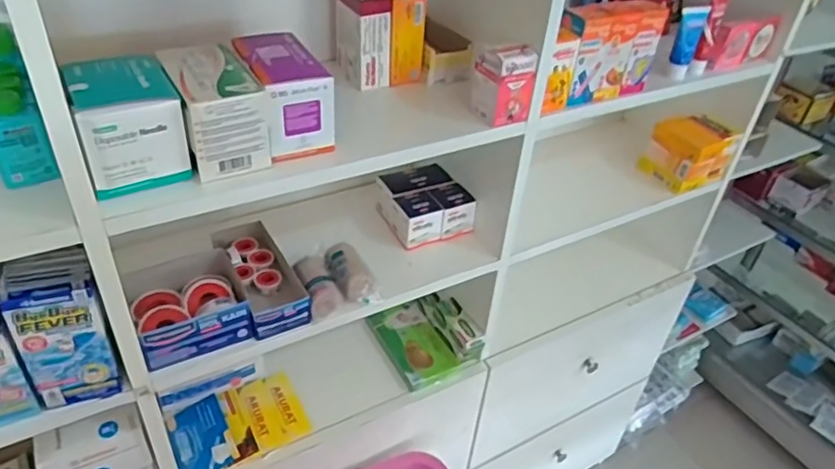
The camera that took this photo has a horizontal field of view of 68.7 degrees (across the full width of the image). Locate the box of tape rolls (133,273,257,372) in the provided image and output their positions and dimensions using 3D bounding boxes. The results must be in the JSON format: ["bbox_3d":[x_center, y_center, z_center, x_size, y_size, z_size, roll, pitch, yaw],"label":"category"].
[{"bbox_3d":[-0.266,0.086,0.711,0.115,0.047,0.110,-17,42,-26],"label":"box of tape rolls"}]

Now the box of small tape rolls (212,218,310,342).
[{"bbox_3d":[-0.200,0.052,0.777,0.078,0.043,0.182,-17,43,-27],"label":"box of small tape rolls"}]

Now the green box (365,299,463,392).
[{"bbox_3d":[-0.009,0.176,1.007,0.097,0.025,0.167,-17,42,-26],"label":"green box"}]

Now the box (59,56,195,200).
[{"bbox_3d":[-0.265,-0.100,0.567,0.087,0.086,0.114,-17,42,-26],"label":"box"}]

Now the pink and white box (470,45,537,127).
[{"bbox_3d":[0.098,-0.180,0.718,0.057,0.084,0.054,-18,43,-27],"label":"pink and white box"}]

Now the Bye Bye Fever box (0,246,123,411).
[{"bbox_3d":[-0.353,0.098,0.611,0.080,0.137,0.074,-19,43,-29],"label":"Bye Bye Fever box"}]

